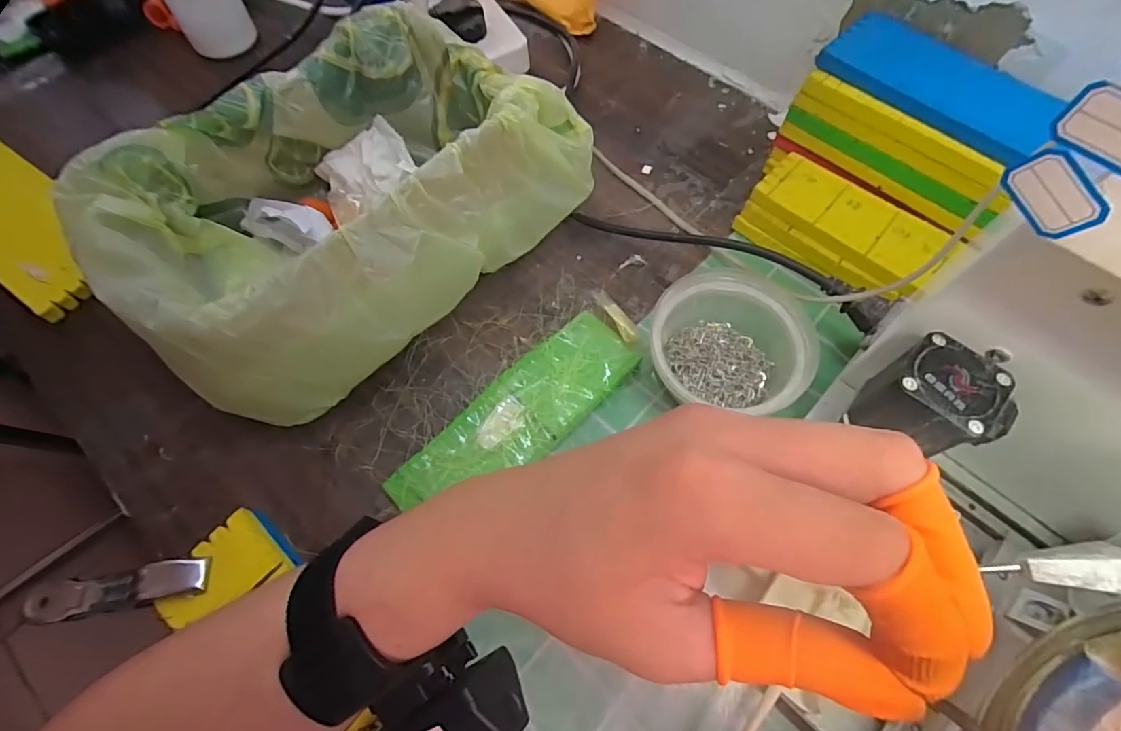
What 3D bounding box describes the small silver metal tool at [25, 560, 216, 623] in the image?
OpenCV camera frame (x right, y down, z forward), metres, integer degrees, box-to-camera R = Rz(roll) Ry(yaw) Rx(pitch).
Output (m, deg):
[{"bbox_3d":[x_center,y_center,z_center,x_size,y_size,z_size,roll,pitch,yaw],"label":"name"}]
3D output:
[{"bbox_3d":[-0.252,0.129,0.292,0.120,0.023,0.020,-15,64,12],"label":"small silver metal tool"}]

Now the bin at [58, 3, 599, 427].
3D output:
[{"bbox_3d":[-0.131,-0.106,0.344,0.290,0.115,0.166,-40,71,-17],"label":"bin"}]

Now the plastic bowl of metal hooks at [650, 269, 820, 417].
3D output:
[{"bbox_3d":[0.106,-0.011,0.335,0.098,0.057,0.091,0,65,0],"label":"plastic bowl of metal hooks"}]

